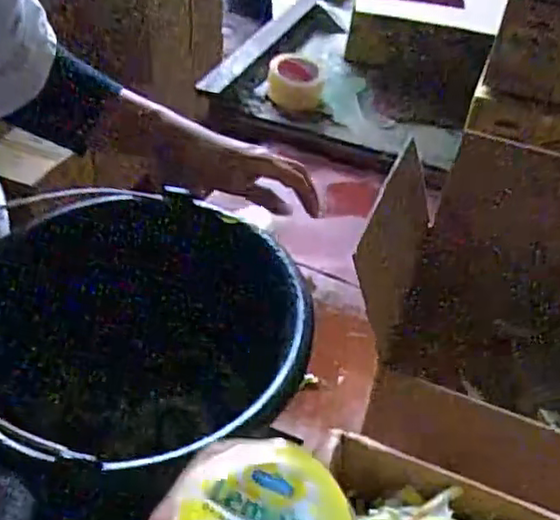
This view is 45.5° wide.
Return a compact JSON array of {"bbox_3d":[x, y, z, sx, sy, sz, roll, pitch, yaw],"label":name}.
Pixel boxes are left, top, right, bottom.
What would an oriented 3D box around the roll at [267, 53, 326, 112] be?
[{"bbox_3d":[0.028,-0.318,1.184,0.098,0.053,0.101,4,41,-4],"label":"roll"}]

